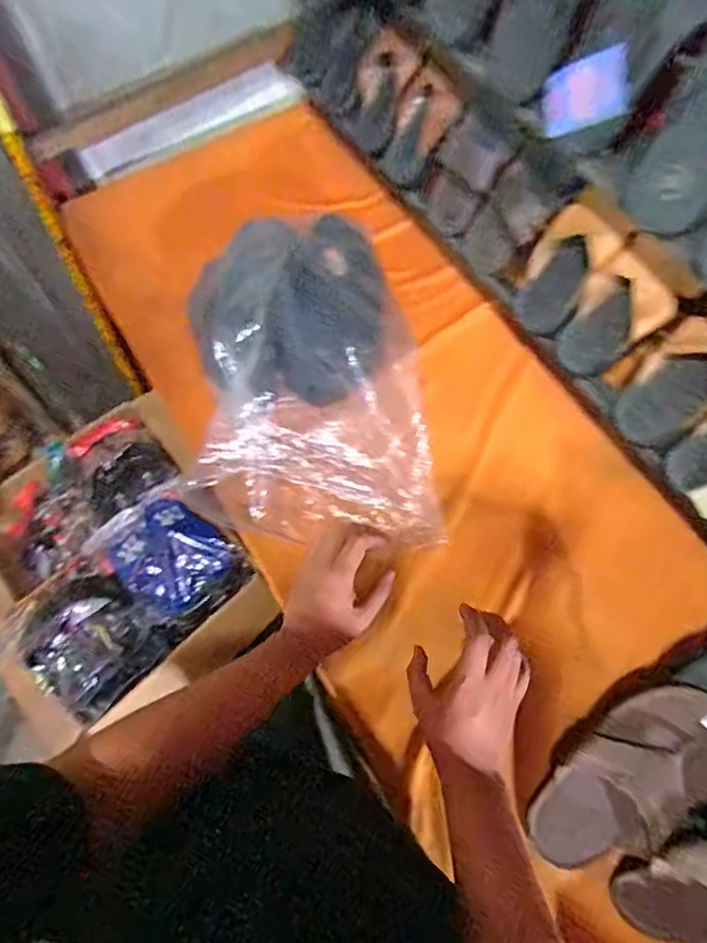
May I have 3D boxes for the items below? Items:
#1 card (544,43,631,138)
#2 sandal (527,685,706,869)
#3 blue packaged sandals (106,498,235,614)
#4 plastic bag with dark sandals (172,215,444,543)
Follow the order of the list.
[{"bbox_3d":[0.229,-0.374,0.556,0.004,0.056,0.085,-30,27,-36],"label":"card"},{"bbox_3d":[0.292,0.325,0.585,0.247,0.039,0.114,-47,72,17],"label":"sandal"},{"bbox_3d":[-0.367,0.165,1.113,0.203,0.066,0.183,34,71,13],"label":"blue packaged sandals"},{"bbox_3d":[-0.046,-0.115,0.747,0.285,0.191,0.392,-7,67,-4],"label":"plastic bag with dark sandals"}]

